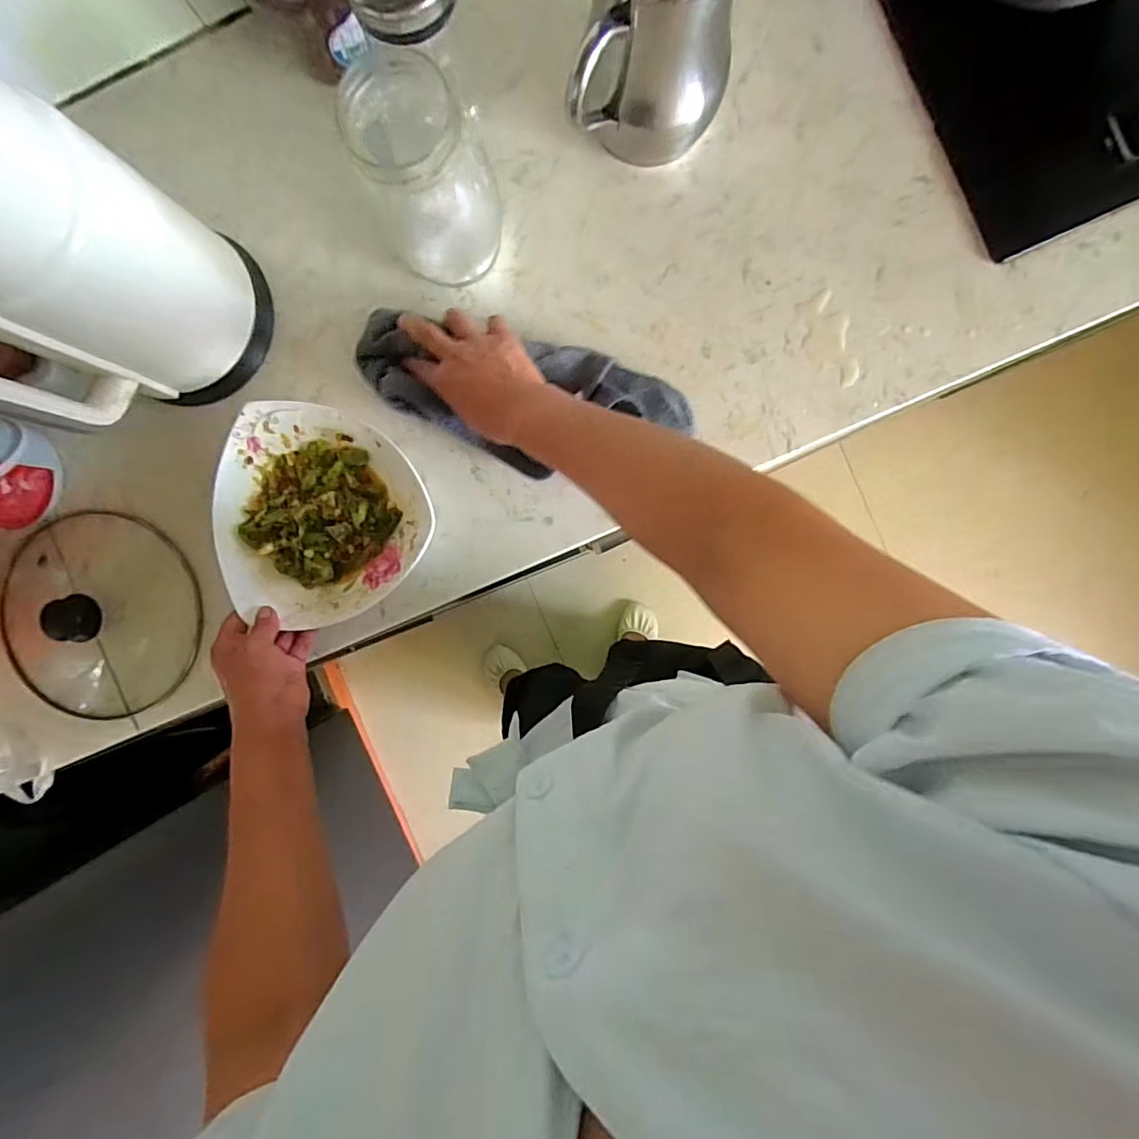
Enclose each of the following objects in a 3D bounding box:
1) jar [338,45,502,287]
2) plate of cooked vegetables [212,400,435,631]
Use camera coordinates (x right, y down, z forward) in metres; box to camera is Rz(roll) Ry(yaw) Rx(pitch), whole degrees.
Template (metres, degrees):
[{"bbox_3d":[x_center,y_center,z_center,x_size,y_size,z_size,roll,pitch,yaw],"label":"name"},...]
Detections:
[{"bbox_3d":[-0.110,-0.295,0.420,0.089,0.148,0.096,0,92,3],"label":"jar"},{"bbox_3d":[-0.218,-0.044,0.475,0.190,0.026,0.183,0,92,3],"label":"plate of cooked vegetables"}]

